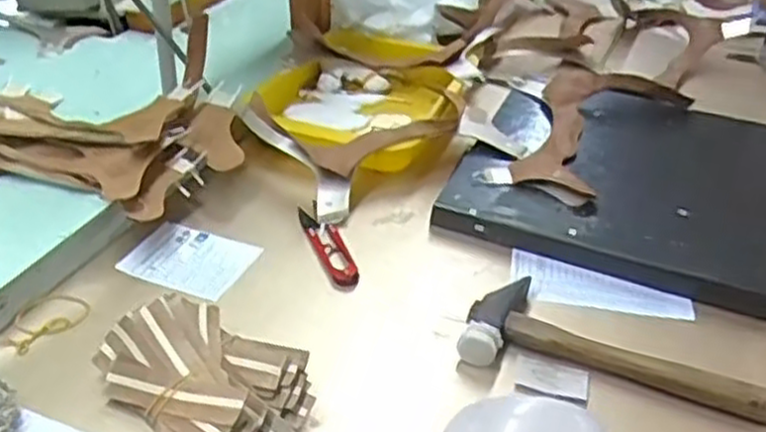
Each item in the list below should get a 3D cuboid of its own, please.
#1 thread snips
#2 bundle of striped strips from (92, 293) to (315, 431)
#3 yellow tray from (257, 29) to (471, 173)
[{"bbox_3d":[-0.047,0.022,0.677,0.028,0.009,0.113,-10,37,-18],"label":"thread snips"},{"bbox_3d":[-0.112,0.109,0.519,0.152,0.041,0.098,30,43,33],"label":"bundle of striped strips"},{"bbox_3d":[-0.015,-0.128,0.856,0.205,0.048,0.274,13,36,14],"label":"yellow tray"}]

